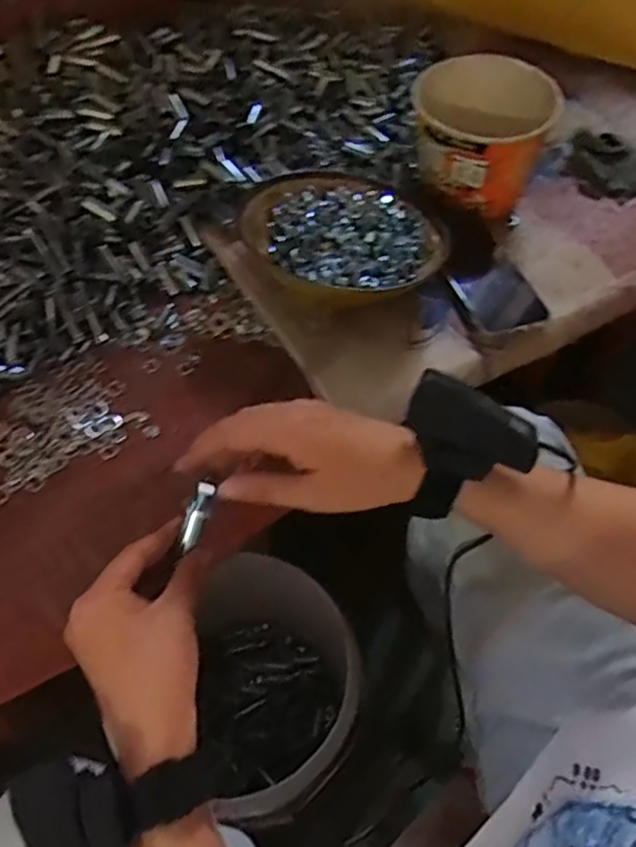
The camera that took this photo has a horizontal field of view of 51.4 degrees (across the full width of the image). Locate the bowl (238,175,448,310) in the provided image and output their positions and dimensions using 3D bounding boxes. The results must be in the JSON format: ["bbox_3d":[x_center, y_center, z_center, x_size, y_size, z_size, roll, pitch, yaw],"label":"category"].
[{"bbox_3d":[0.025,-0.170,0.636,0.166,0.057,0.188,-38,63,-23],"label":"bowl"}]

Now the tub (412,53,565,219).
[{"bbox_3d":[0.170,-0.305,0.692,0.137,0.108,0.132,13,57,9],"label":"tub"}]

